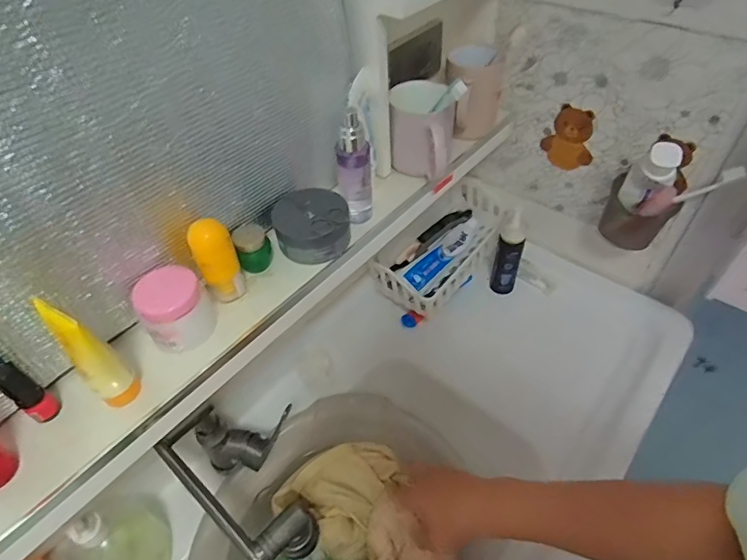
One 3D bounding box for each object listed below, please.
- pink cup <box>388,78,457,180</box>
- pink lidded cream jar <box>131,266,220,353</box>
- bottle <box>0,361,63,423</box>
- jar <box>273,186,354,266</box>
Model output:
[{"bbox_3d":[0.060,-0.181,0.588,0.078,0.090,0.098,3,48,6],"label":"pink cup"},{"bbox_3d":[-0.181,0.028,0.439,0.064,0.064,0.051,-28,52,-20],"label":"pink lidded cream jar"},{"bbox_3d":[-0.282,0.091,0.387,0.027,0.072,0.020,27,55,25],"label":"bottle"},{"bbox_3d":[-0.066,-0.058,0.521,0.078,0.050,0.076,-2,48,2],"label":"jar"}]

